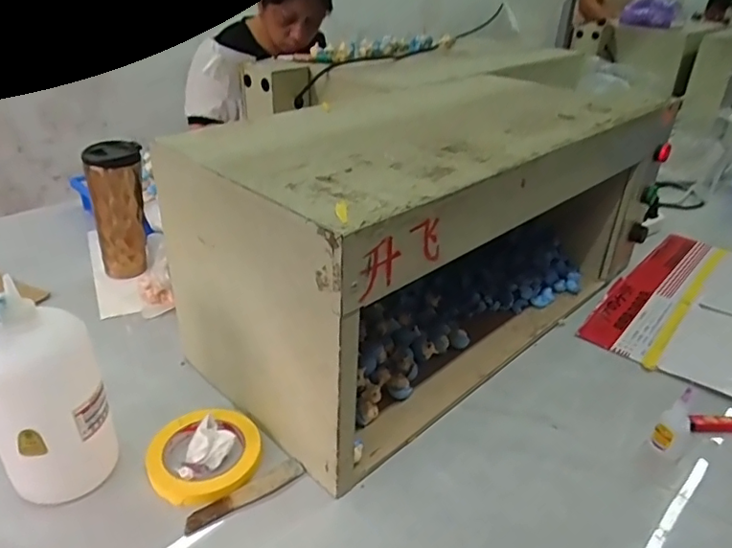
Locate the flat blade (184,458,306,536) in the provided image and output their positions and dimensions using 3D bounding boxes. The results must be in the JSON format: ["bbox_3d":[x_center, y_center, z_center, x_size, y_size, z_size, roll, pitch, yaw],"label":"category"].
[{"bbox_3d":[-0.113,0.207,0.527,0.119,0.004,0.024,-19,37,-31],"label":"flat blade"}]

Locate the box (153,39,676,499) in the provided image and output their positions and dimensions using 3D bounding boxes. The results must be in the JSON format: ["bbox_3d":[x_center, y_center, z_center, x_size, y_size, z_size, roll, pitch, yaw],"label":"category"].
[{"bbox_3d":[0.074,-0.075,0.743,0.347,0.282,0.605,28,40,36],"label":"box"}]

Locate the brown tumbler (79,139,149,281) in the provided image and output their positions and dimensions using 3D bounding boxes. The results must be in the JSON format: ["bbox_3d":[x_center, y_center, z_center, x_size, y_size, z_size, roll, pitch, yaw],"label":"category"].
[{"bbox_3d":[-0.361,-0.090,0.821,0.077,0.191,0.067,-13,34,-23],"label":"brown tumbler"}]

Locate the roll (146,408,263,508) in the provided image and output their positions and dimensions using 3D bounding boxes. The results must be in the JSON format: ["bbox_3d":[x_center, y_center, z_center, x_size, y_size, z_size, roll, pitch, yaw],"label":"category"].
[{"bbox_3d":[-0.162,0.182,0.562,0.111,0.014,0.111,2,31,-1],"label":"roll"}]

